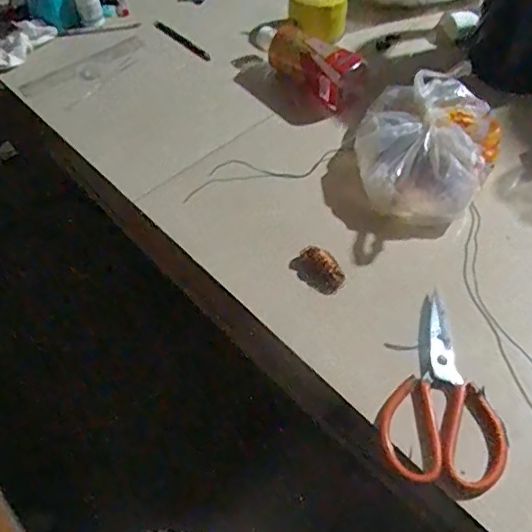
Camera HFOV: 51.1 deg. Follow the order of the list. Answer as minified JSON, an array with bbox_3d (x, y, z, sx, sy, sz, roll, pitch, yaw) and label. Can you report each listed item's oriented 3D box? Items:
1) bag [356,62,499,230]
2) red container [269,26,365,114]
[{"bbox_3d":[0.193,-0.151,0.670,0.163,0.091,0.201,16,57,15],"label":"bag"},{"bbox_3d":[0.068,-0.279,0.788,0.067,0.070,0.159,-38,60,-21],"label":"red container"}]

